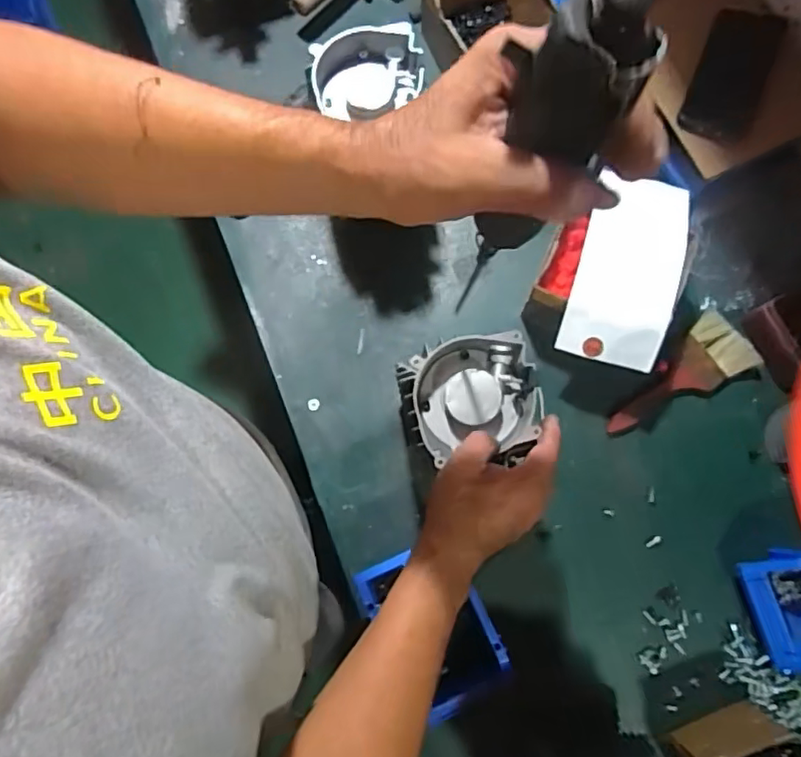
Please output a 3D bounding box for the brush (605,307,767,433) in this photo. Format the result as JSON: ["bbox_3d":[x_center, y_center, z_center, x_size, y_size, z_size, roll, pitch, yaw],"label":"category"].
[{"bbox_3d":[0.332,0.003,0.715,0.193,0.021,0.079,-34,80,-5],"label":"brush"}]

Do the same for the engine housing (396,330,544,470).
[{"bbox_3d":[0.063,0.019,0.544,0.122,0.040,0.115,-9,79,0],"label":"engine housing"}]

